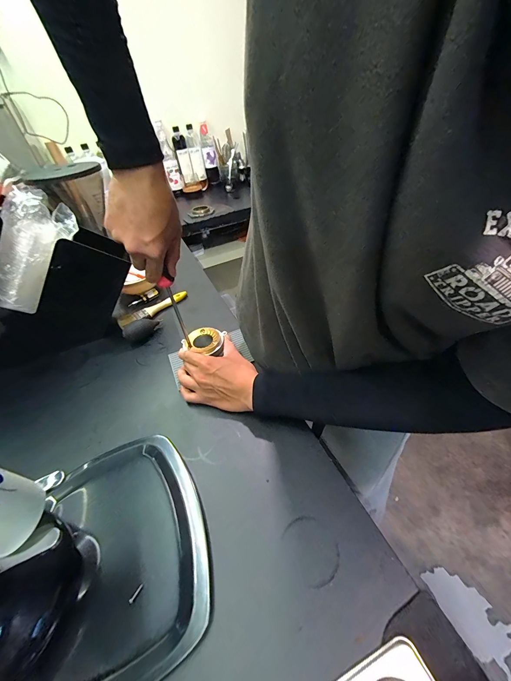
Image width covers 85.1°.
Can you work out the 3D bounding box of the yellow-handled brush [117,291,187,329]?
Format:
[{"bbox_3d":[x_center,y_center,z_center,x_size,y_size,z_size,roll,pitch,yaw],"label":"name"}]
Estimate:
[{"bbox_3d":[-0.245,-0.078,0.668,0.036,0.022,0.175,28,52,34],"label":"yellow-handled brush"}]

